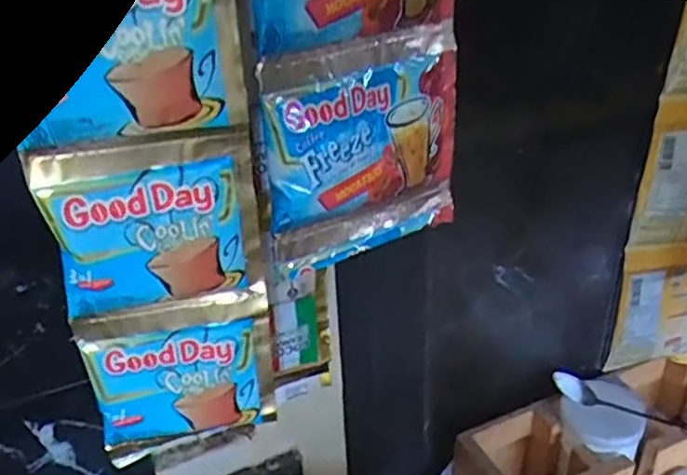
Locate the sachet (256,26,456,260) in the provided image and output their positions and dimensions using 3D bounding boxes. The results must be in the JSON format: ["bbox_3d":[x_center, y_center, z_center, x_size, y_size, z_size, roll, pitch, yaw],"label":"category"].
[{"bbox_3d":[0.012,-0.047,0.333,0.111,0.100,0.017,-22,36,-29],"label":"sachet"}]

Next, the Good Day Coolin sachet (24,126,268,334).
[{"bbox_3d":[-0.079,0.000,0.283,0.082,0.086,0.008,-11,32,-14],"label":"Good Day Coolin sachet"}]

